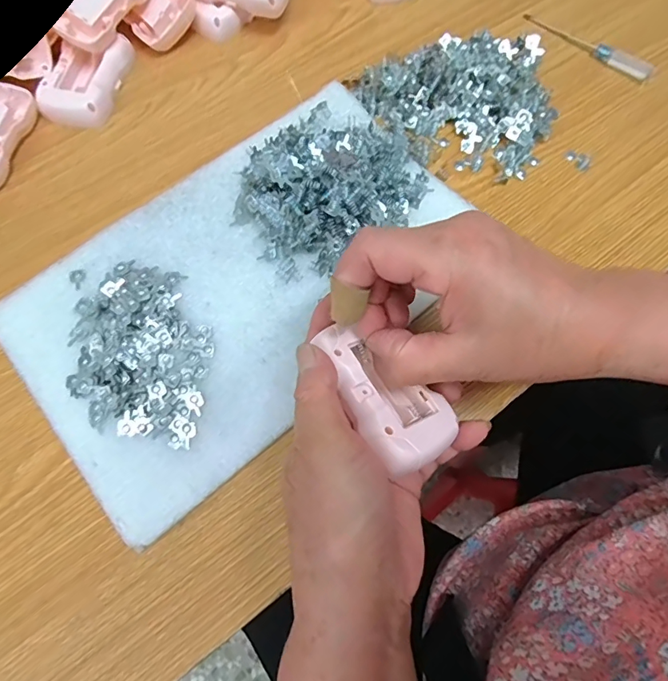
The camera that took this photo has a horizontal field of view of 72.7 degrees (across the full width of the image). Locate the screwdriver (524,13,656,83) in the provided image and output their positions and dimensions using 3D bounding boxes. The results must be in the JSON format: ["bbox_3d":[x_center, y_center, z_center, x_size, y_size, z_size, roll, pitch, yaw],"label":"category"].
[{"bbox_3d":[0.219,-0.256,0.390,0.119,0.013,0.011,41,75,10],"label":"screwdriver"}]

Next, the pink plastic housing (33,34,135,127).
[{"bbox_3d":[-0.194,-0.205,0.356,0.048,0.020,0.079,11,72,1],"label":"pink plastic housing"}]

